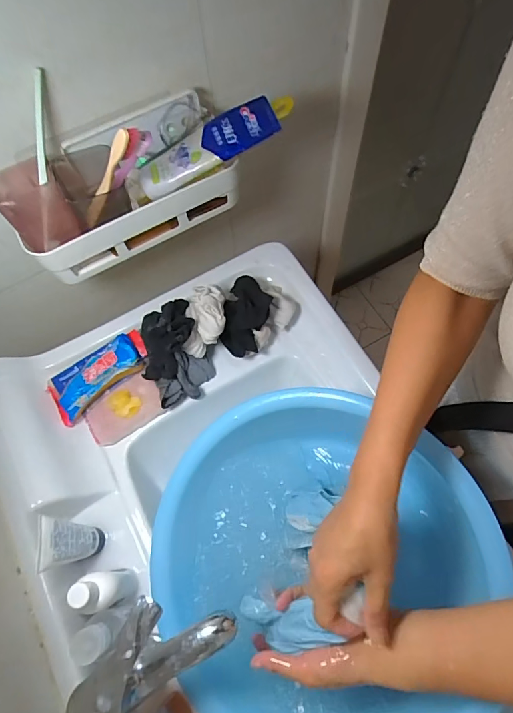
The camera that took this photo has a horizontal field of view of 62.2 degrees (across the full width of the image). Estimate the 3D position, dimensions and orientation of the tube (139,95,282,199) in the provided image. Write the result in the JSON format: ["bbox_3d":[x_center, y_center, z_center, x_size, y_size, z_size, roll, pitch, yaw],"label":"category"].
[{"bbox_3d":[-0.057,-0.232,0.470,0.163,0.025,0.057,-24,66,12],"label":"tube"}]

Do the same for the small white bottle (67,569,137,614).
[{"bbox_3d":[-0.162,0.250,0.457,0.036,0.103,0.036,-1,66,3],"label":"small white bottle"}]

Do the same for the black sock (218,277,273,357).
[{"bbox_3d":[-0.015,-0.060,0.594,0.065,0.046,0.112,11,68,8],"label":"black sock"}]

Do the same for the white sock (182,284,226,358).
[{"bbox_3d":[-0.071,-0.050,0.583,0.059,0.058,0.092,-1,66,3],"label":"white sock"}]

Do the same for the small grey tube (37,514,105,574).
[{"bbox_3d":[-0.201,0.204,0.467,0.026,0.111,0.047,-6,66,1],"label":"small grey tube"}]

